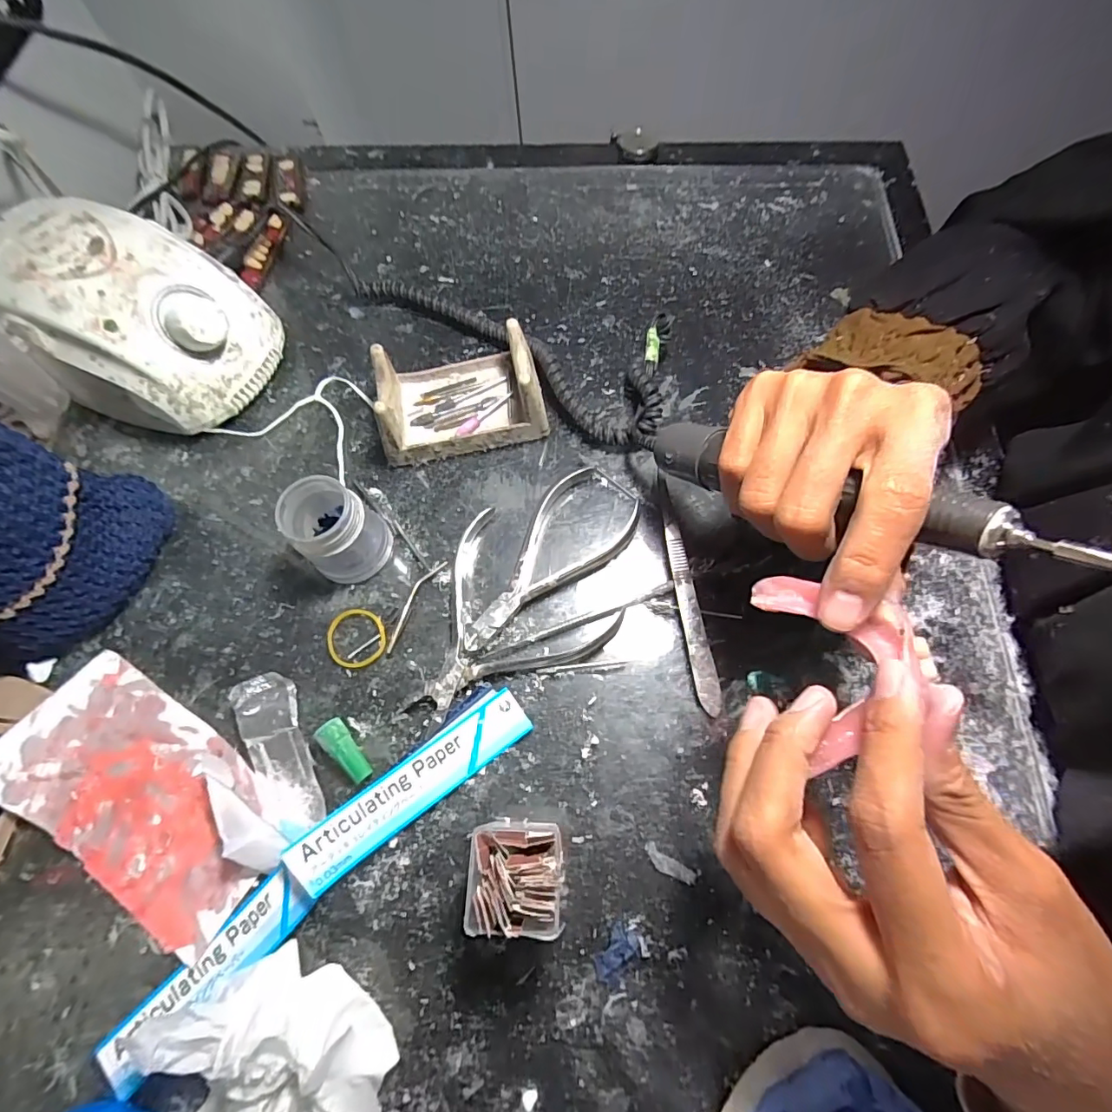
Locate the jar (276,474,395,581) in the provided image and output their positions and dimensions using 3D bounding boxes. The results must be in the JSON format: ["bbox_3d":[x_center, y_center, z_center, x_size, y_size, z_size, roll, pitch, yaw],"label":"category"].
[{"bbox_3d":[-0.117,-0.014,0.272,0.040,0.051,0.040,-1,68,1],"label":"jar"}]

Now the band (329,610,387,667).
[{"bbox_3d":[-0.107,0.044,0.274,0.031,0.004,0.032,-1,68,1],"label":"band"}]

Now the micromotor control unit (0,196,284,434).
[{"bbox_3d":[-0.259,-0.140,0.311,0.139,0.085,0.106,14,69,7],"label":"micromotor control unit"}]

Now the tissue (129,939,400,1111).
[{"bbox_3d":[-0.102,0.210,0.191,0.079,0.035,0.100,-24,69,-8],"label":"tissue"}]

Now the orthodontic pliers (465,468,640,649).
[{"bbox_3d":[-0.004,0.004,0.282,0.053,0.010,0.123,37,74,15],"label":"orthodontic pliers"}]

